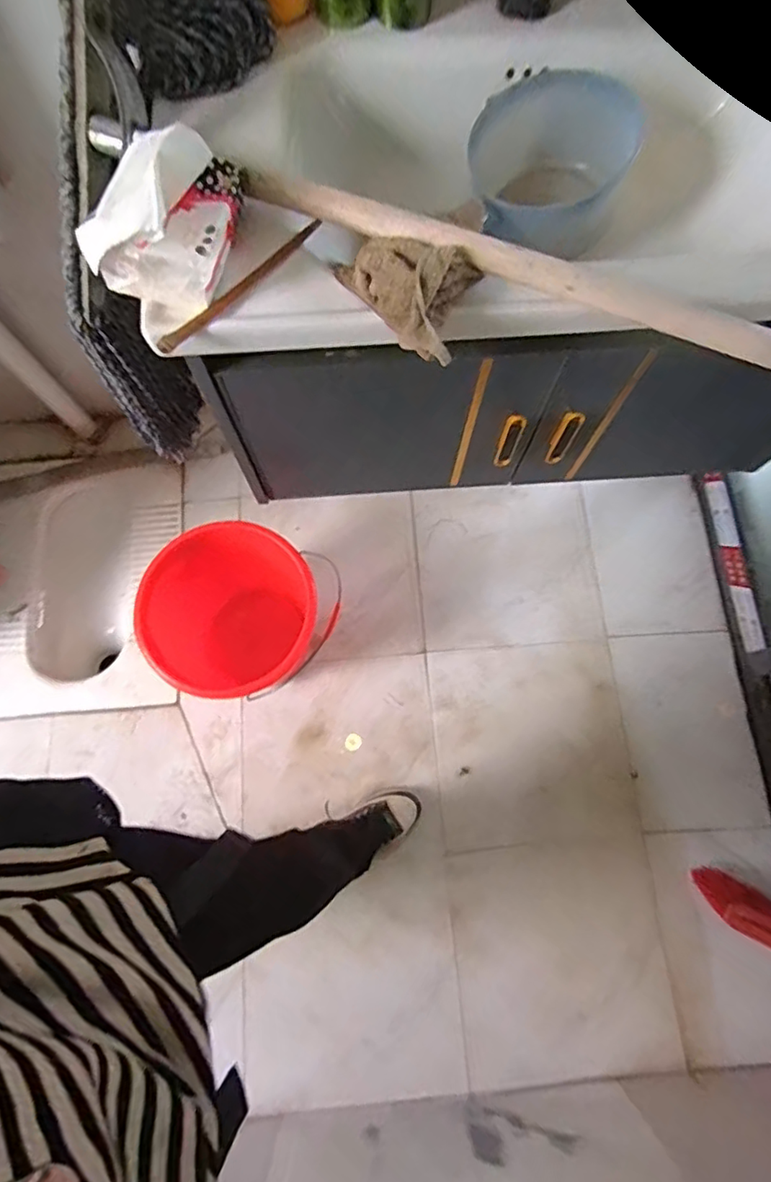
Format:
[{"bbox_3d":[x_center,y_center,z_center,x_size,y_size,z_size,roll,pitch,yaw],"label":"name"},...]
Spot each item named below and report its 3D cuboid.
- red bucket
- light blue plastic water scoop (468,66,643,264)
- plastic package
[{"bbox_3d":[-0.278,0.071,1.128,0.299,0.339,0.301,1,75,-2],"label":"red bucket"},{"bbox_3d":[0.173,-0.456,0.625,0.170,0.100,0.211,16,75,2],"label":"light blue plastic water scoop"},{"bbox_3d":[-0.183,-0.307,0.469,0.110,0.082,0.159,28,76,5],"label":"plastic package"}]

